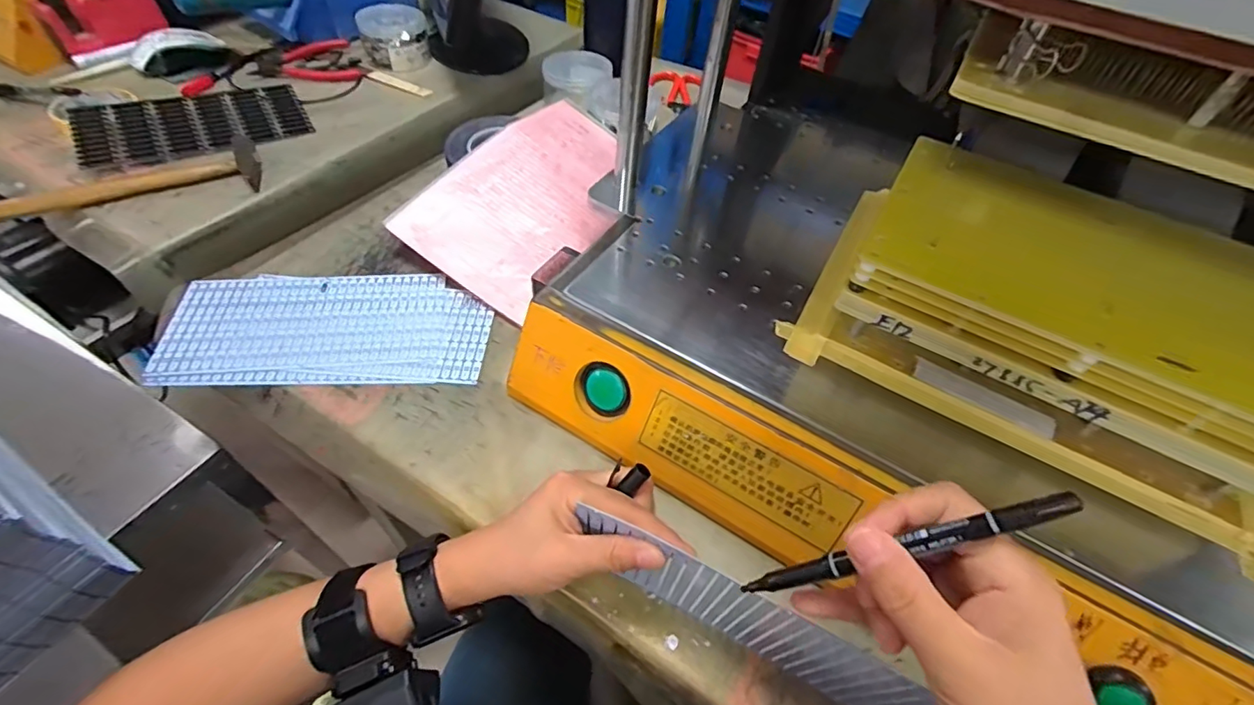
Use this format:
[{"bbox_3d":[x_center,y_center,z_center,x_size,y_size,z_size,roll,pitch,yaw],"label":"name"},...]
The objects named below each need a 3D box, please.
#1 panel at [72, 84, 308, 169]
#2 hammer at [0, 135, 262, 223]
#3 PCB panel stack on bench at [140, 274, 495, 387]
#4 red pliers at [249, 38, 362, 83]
[{"bbox_3d":[-0.535,-0.286,0.662,0.237,0.014,0.123,-23,66,-29],"label":"panel"},{"bbox_3d":[-0.574,-0.185,0.583,0.296,0.036,0.083,-21,57,-21],"label":"hammer"},{"bbox_3d":[-0.274,-0.027,0.501,0.276,0.010,0.131,0,52,-6],"label":"PCB panel stack on bench"},{"bbox_3d":[-0.470,-0.423,0.777,0.133,0.012,0.126,-18,56,-18],"label":"red pliers"}]

